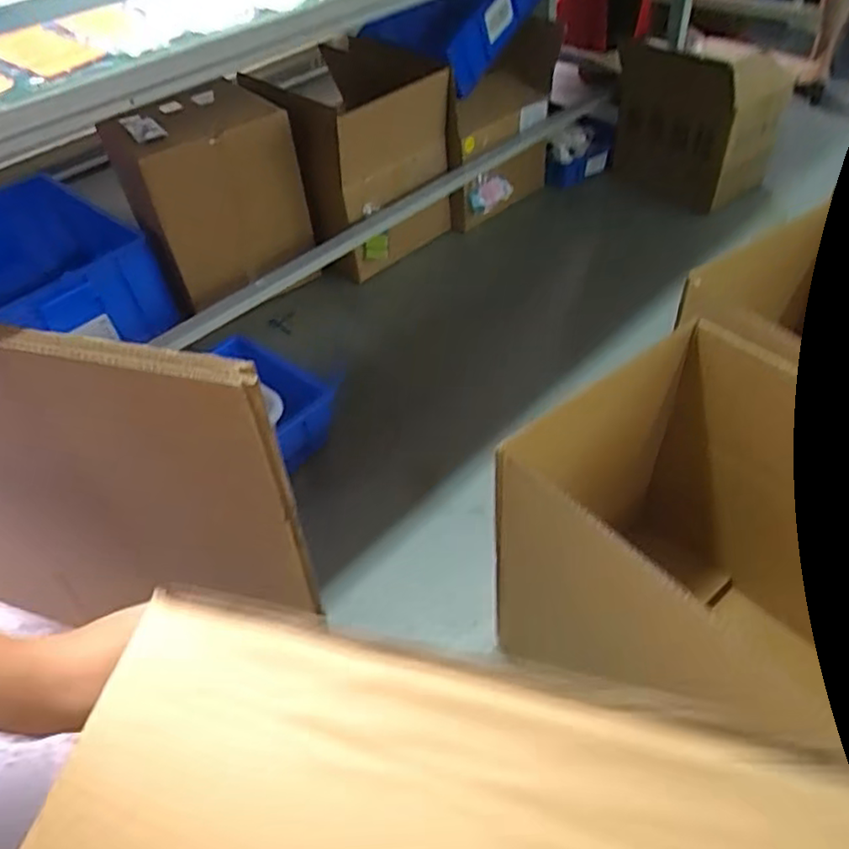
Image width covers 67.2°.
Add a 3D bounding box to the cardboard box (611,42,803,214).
[{"bbox_3d":[0.665,-0.758,1.631,0.181,0.300,0.402,-27,47,-19],"label":"cardboard box"}]

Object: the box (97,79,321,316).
[{"bbox_3d":[-0.461,-0.507,1.439,0.366,0.365,0.249,-22,46,-14],"label":"box"}]

